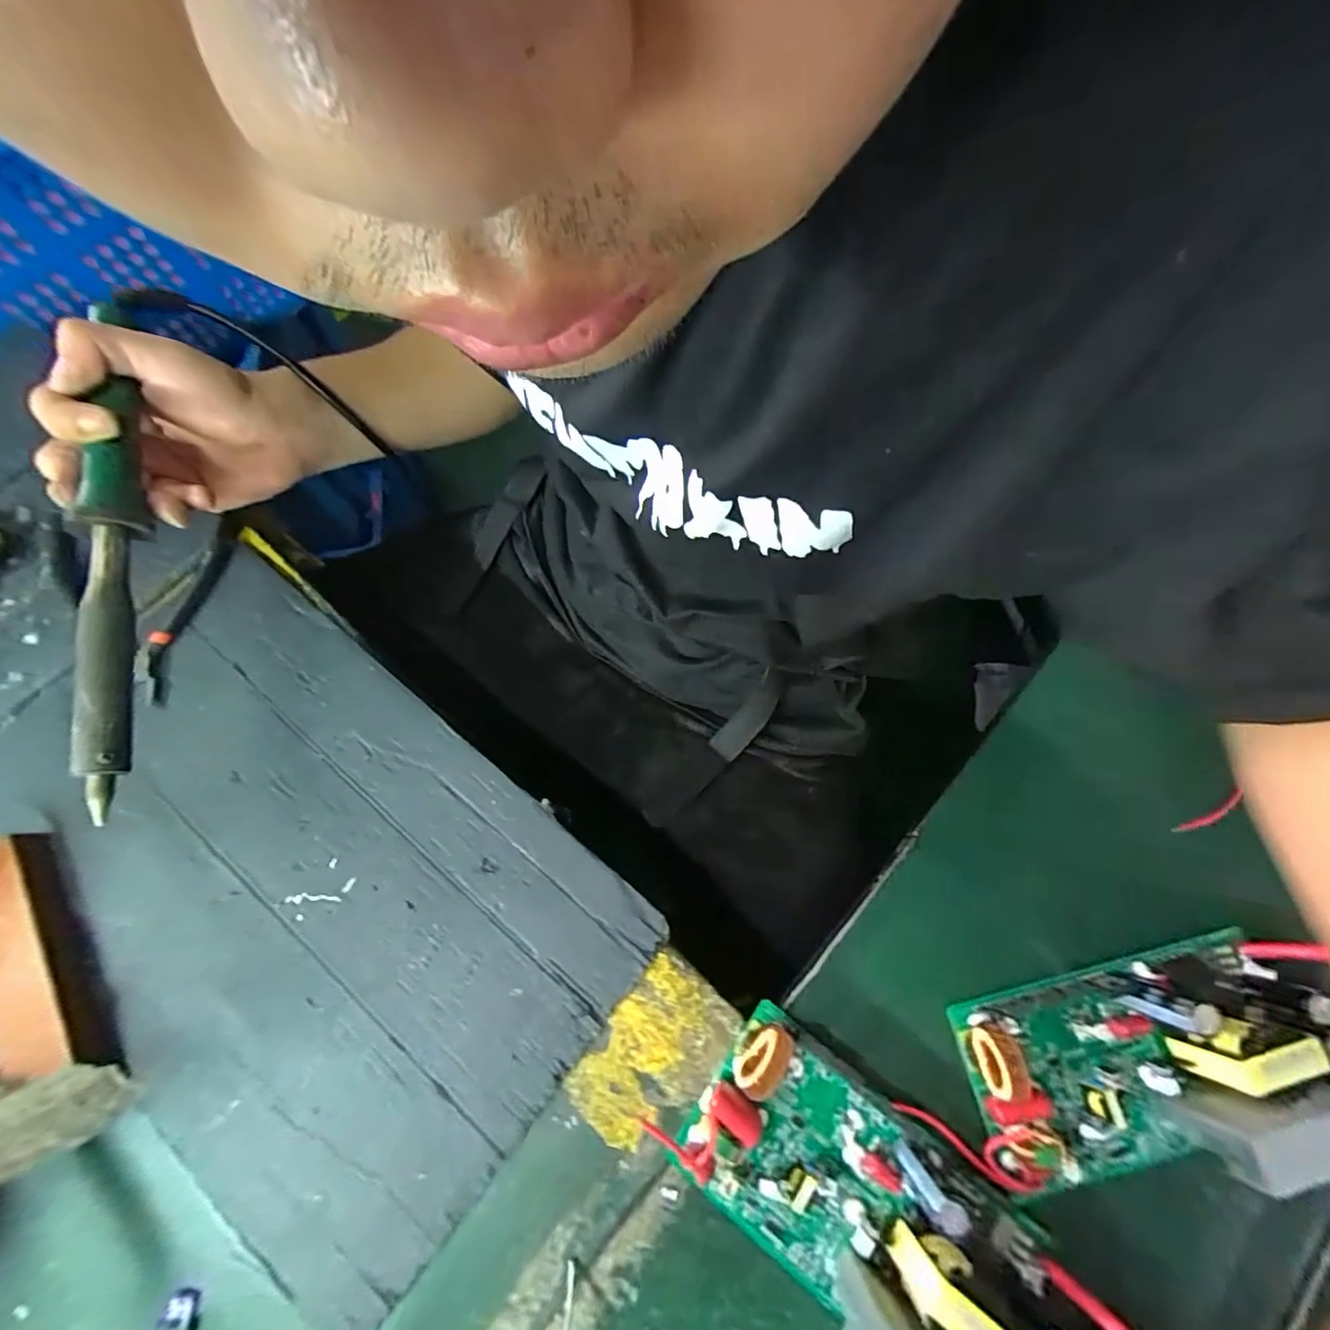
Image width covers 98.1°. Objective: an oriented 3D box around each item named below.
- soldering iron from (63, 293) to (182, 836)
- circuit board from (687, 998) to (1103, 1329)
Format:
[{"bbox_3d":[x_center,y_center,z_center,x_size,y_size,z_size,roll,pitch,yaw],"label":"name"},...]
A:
[{"bbox_3d":[-0.266,-0.068,0.281,0.020,0.032,0.270,-5,81,0],"label":"soldering iron"},{"bbox_3d":[0.112,0.285,0.281,0.214,0.052,0.101,36,77,9],"label":"circuit board"}]

